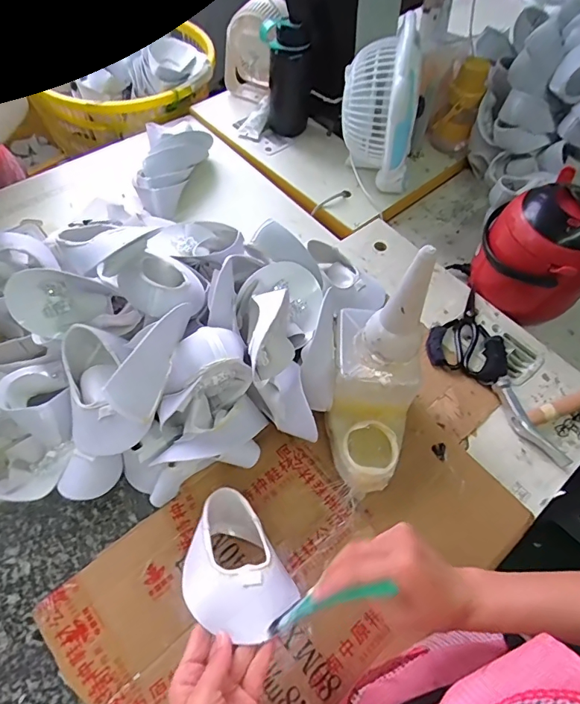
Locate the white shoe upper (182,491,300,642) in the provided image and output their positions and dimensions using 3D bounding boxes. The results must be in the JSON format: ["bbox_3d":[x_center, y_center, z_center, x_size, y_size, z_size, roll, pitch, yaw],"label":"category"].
[{"bbox_3d":[-0.064,0.223,0.476,0.095,0.085,0.144,-26,64,-18],"label":"white shoe upper"}]

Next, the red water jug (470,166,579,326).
[{"bbox_3d":[0.433,-0.178,0.758,0.178,0.170,0.188,2,59,-3],"label":"red water jug"}]

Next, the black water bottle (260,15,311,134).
[{"bbox_3d":[-0.006,-0.571,0.941,0.103,0.211,0.072,5,59,-1],"label":"black water bottle"}]

